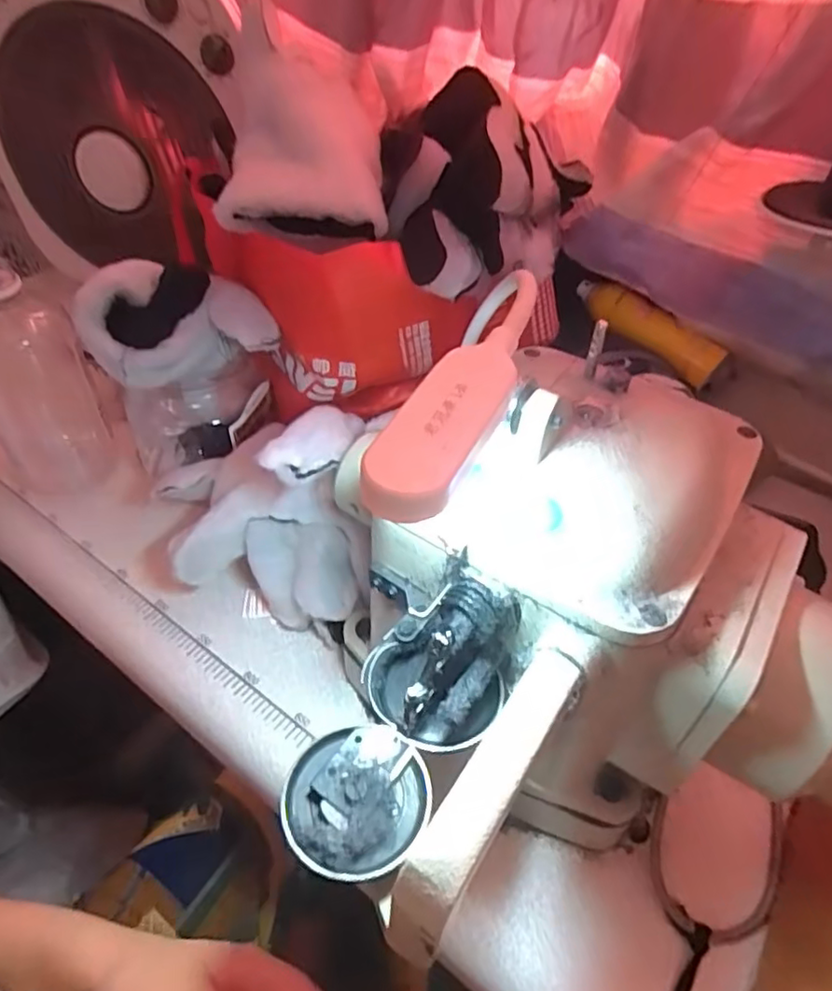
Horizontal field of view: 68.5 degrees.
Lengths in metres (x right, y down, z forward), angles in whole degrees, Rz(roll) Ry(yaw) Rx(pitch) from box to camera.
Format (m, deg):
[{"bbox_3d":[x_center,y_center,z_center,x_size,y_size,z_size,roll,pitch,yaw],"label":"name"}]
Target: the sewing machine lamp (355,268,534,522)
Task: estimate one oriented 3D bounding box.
[{"bbox_3d":[0.020,-0.038,0.207,0.029,0.021,0.127,20,44,17],"label":"sewing machine lamp"}]

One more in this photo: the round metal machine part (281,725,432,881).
[{"bbox_3d":[-0.023,0.120,0.244,0.057,0.014,0.054,2,42,-2],"label":"round metal machine part"}]

